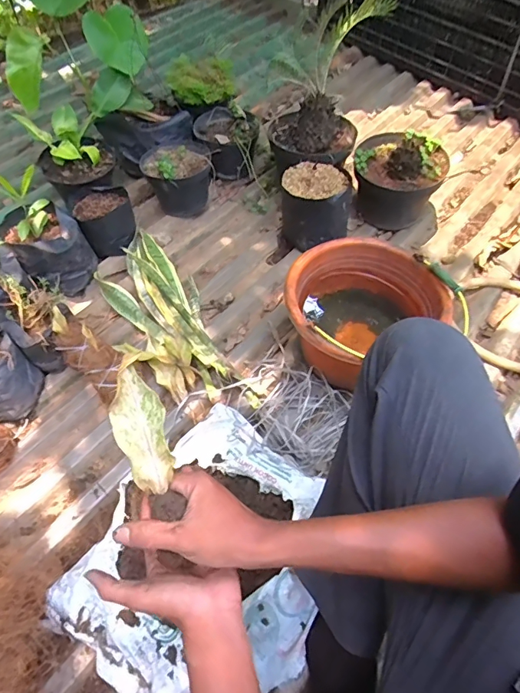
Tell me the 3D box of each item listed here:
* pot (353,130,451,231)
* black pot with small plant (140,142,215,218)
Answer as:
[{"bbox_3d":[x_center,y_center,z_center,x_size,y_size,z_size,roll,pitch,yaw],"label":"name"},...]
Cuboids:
[{"bbox_3d":[0.352,-0.434,1.159,0.219,0.165,0.193,22,58,12],"label":"pot"},{"bbox_3d":[-0.210,-0.426,1.153,0.174,0.145,0.157,-7,57,-7],"label":"black pot with small plant"}]

